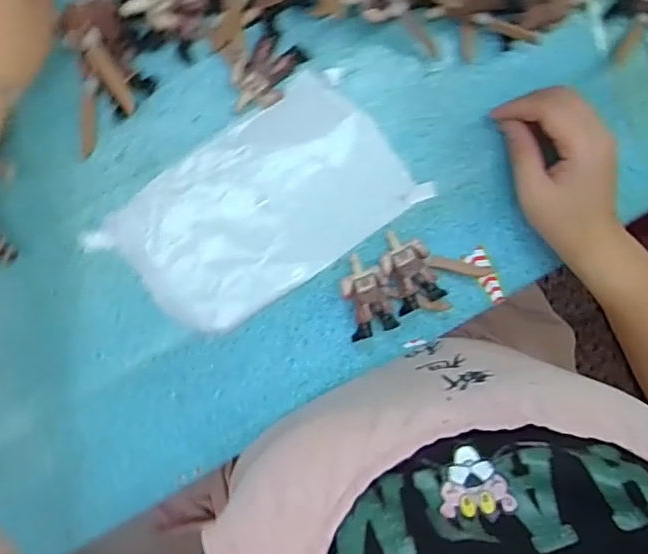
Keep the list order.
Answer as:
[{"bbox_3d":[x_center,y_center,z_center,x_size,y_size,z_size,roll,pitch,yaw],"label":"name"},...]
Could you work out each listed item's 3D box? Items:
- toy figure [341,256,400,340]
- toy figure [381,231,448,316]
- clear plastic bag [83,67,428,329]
[{"bbox_3d":[0.031,0.014,0.442,0.034,0.020,0.058,-14,98,-4],"label":"toy figure"},{"bbox_3d":[0.062,-0.005,0.441,0.035,0.021,0.056,-25,99,-2],"label":"toy figure"},{"bbox_3d":[-0.043,-0.048,0.433,0.198,0.006,0.116,-35,99,0],"label":"clear plastic bag"}]

